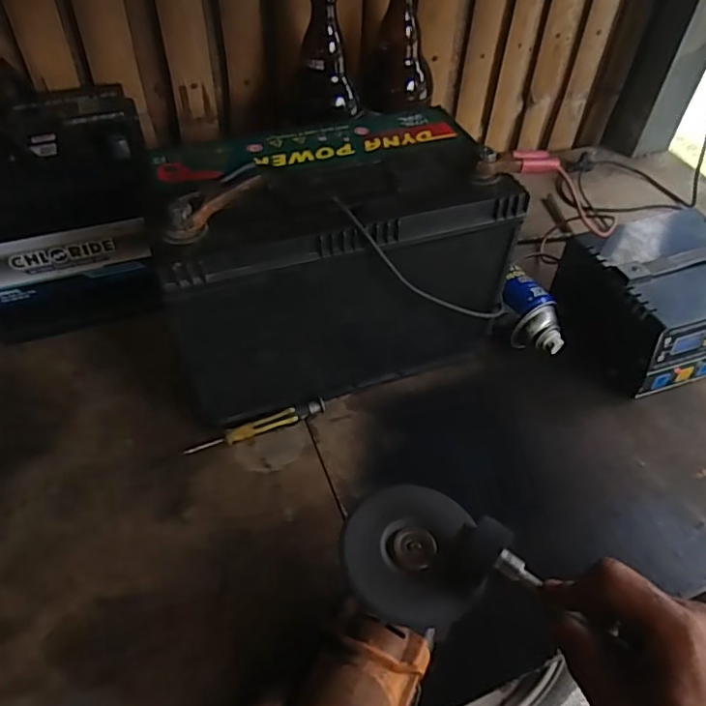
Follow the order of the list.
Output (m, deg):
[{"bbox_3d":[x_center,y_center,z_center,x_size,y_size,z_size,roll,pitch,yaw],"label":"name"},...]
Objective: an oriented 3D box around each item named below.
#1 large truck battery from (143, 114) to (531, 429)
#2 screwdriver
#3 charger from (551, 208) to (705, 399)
[{"bbox_3d":[-0.017,-0.083,0.535,0.293,0.216,0.176,-11,49,-12],"label":"large truck battery"},{"bbox_3d":[-0.089,0.071,0.530,0.134,0.020,0.015,-17,51,-17],"label":"screwdriver"},{"bbox_3d":[0.327,-0.057,0.600,0.186,0.096,0.159,-14,50,-14],"label":"charger"}]

